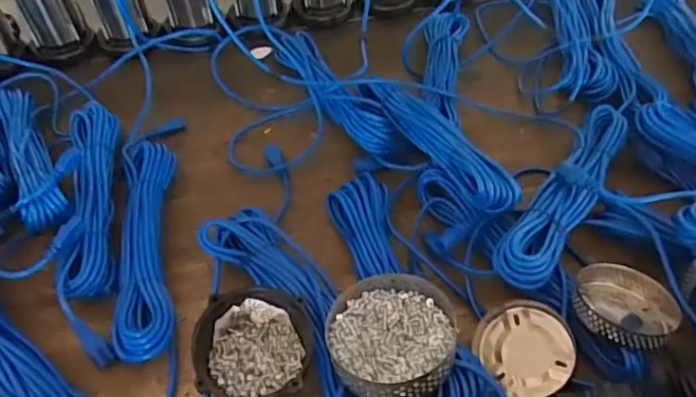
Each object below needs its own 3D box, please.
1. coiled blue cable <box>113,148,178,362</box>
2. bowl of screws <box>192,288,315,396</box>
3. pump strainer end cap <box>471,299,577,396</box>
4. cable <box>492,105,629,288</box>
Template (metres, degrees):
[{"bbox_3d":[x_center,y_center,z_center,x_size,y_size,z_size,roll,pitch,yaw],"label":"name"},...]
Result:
[{"bbox_3d":[-0.268,0.055,0.775,0.070,0.043,0.348,-11,48,-6],"label":"coiled blue cable"},{"bbox_3d":[-0.101,0.166,0.634,0.122,0.074,0.108,-4,48,1],"label":"bowl of screws"},{"bbox_3d":[0.198,0.166,0.646,0.100,0.040,0.105,-4,82,27],"label":"pump strainer end cap"},{"bbox_3d":[0.286,-0.011,0.741,0.066,0.056,0.338,28,55,26],"label":"cable"}]

